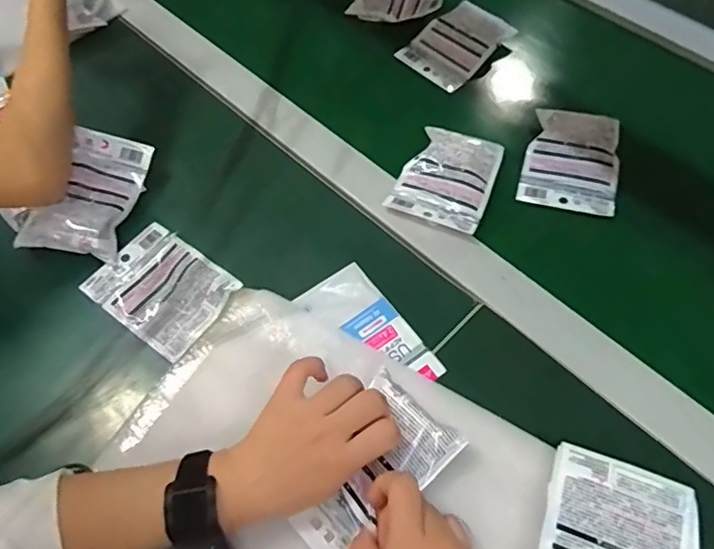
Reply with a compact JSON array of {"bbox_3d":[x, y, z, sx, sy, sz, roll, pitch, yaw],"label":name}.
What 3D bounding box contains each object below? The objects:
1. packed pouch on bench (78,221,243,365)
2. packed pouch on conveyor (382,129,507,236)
[{"bbox_3d":[-0.186,0.011,0.527,0.131,0.022,0.097,32,65,18],"label":"packed pouch on bench"},{"bbox_3d":[0.096,-0.105,0.587,0.094,0.018,0.119,21,62,12],"label":"packed pouch on conveyor"}]

